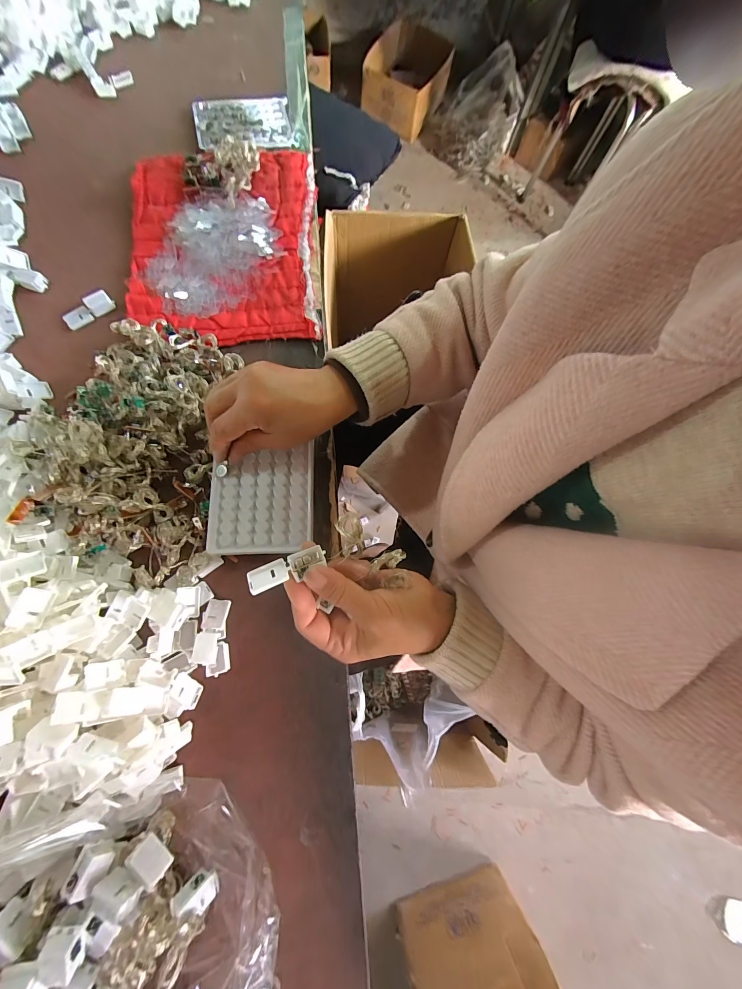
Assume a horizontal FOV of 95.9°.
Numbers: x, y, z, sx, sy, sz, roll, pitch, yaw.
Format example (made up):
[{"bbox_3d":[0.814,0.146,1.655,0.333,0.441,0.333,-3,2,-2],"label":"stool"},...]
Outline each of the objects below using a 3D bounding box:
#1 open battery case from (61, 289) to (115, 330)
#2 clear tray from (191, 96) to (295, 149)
[{"bbox_3d":[-0.327,-0.214,0.384,0.055,0.011,0.020,-33,80,-12],"label":"open battery case"},{"bbox_3d":[-0.182,-0.532,0.475,0.132,0.017,0.094,-14,75,-5],"label":"clear tray"}]

